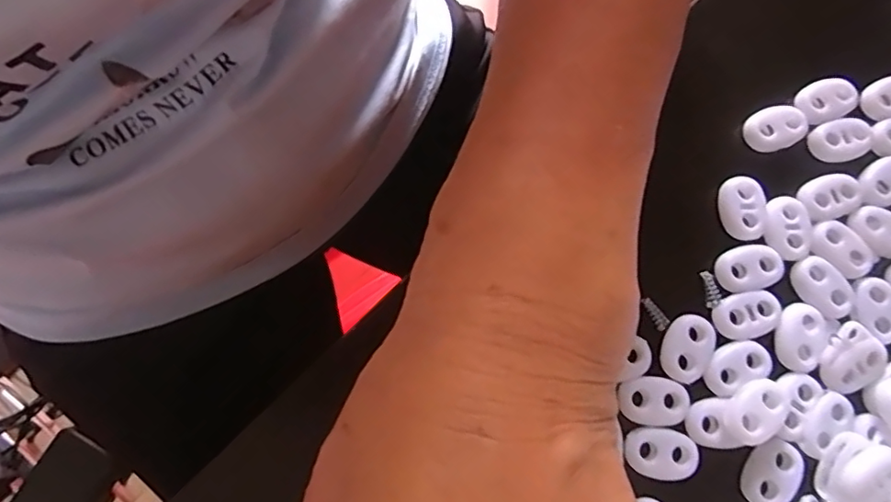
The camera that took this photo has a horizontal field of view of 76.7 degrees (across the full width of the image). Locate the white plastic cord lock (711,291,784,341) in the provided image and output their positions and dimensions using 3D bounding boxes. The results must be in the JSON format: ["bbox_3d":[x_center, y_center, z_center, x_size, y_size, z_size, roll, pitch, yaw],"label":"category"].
[{"bbox_3d":[0.102,0.021,0.187,0.021,0.004,0.015,-11,77,-4],"label":"white plastic cord lock"}]

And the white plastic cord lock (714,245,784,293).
[{"bbox_3d":[0.104,0.005,0.191,0.022,0.004,0.015,-16,78,-5],"label":"white plastic cord lock"}]

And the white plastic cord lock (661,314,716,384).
[{"bbox_3d":[0.080,0.032,0.185,0.015,0.004,0.023,25,77,4],"label":"white plastic cord lock"}]

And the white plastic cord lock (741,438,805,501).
[{"bbox_3d":[0.103,0.071,0.178,0.015,0.005,0.022,43,79,8],"label":"white plastic cord lock"}]

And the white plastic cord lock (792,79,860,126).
[{"bbox_3d":[0.139,-0.055,0.205,0.023,0.004,0.015,-22,78,-6],"label":"white plastic cord lock"}]

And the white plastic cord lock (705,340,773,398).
[{"bbox_3d":[0.095,0.037,0.184,0.021,0.005,0.013,-27,79,-8],"label":"white plastic cord lock"}]

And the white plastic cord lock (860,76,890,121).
[{"bbox_3d":[0.165,-0.057,0.208,0.022,0.006,0.015,-23,78,-7],"label":"white plastic cord lock"}]

